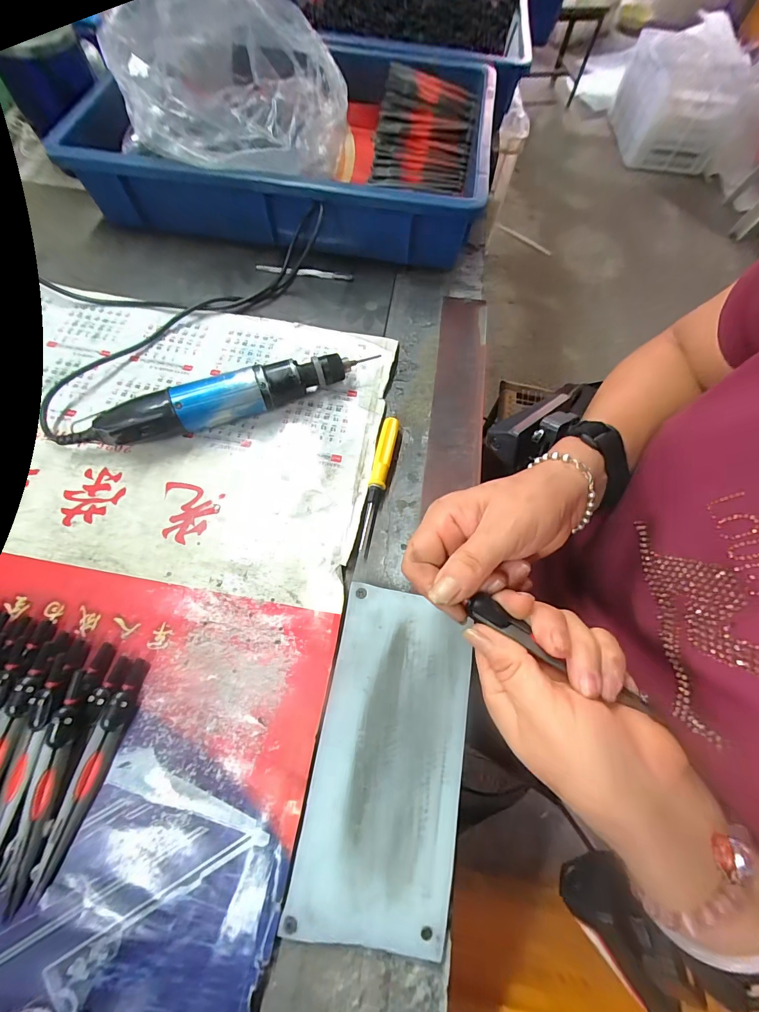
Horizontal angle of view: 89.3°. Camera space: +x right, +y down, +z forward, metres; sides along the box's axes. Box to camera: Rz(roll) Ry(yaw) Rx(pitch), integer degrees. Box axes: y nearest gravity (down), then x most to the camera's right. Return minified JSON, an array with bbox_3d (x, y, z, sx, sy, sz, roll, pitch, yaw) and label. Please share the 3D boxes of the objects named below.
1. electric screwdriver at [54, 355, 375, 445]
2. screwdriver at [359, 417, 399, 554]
[{"bbox_3d":[-0.135,-0.091,0.336,0.277,0.039,0.043,-19,69,-9],"label":"electric screwdriver"},{"bbox_3d":[-0.001,-0.022,0.325,0.015,0.014,0.123,11,67,3],"label":"screwdriver"}]

